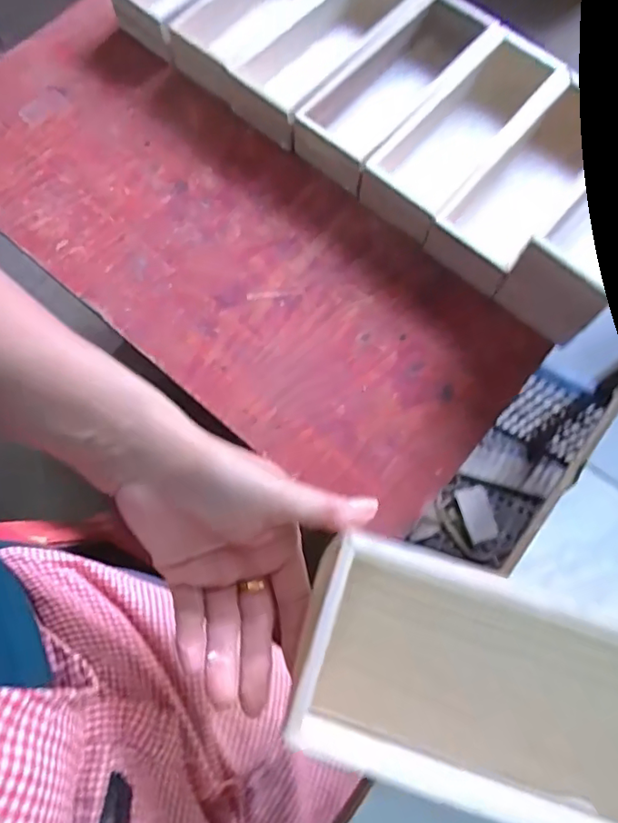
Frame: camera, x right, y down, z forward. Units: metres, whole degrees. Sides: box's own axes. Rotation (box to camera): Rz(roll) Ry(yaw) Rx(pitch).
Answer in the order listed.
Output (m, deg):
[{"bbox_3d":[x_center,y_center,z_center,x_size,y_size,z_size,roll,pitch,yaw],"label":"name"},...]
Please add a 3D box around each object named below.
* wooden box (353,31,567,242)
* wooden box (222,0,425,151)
[{"bbox_3d":[0.185,-0.337,0.697,0.116,0.072,0.293,39,76,11],"label":"wooden box"},{"bbox_3d":[0.025,-0.477,0.742,0.127,0.069,0.289,41,77,12],"label":"wooden box"}]

